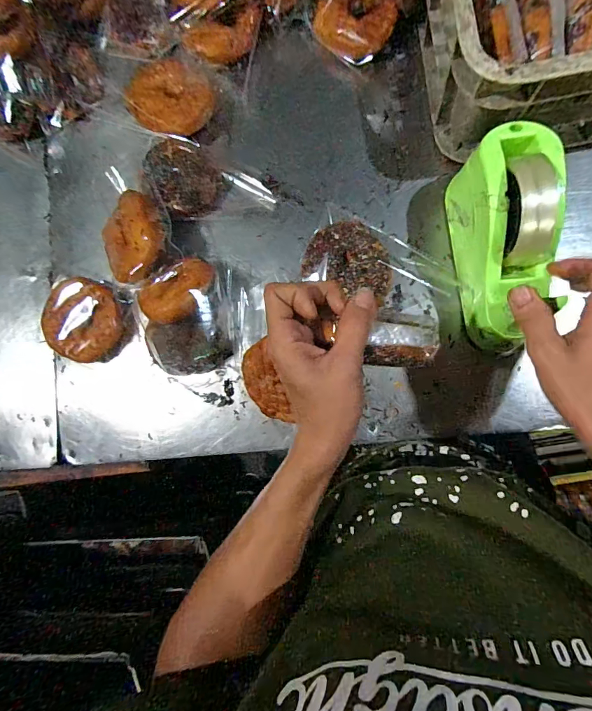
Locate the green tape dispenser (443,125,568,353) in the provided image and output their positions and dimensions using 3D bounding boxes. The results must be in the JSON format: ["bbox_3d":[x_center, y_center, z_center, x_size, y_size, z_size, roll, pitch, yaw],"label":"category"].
[{"bbox_3d":[0.202,-0.112,0.383,0.069,0.121,0.194,-2,87,9],"label":"green tape dispenser"}]

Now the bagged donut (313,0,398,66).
[{"bbox_3d":[0.071,-0.402,0.475,0.092,0.034,0.077,28,110,9],"label":"bagged donut"}]

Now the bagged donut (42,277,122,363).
[{"bbox_3d":[-0.265,-0.044,0.500,0.105,0.048,0.098,0,87,10],"label":"bagged donut"}]

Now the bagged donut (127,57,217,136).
[{"bbox_3d":[-0.154,-0.316,0.480,0.092,0.029,0.091,-42,82,5],"label":"bagged donut"}]

